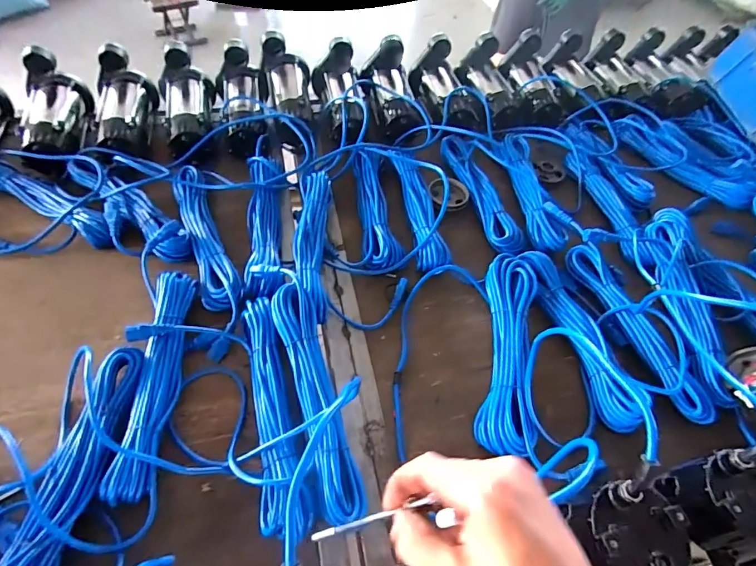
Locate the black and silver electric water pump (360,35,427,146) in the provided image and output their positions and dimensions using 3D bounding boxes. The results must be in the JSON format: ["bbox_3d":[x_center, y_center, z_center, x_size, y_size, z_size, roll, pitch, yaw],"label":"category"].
[{"bbox_3d":[0.032,-0.460,1.070,0.124,0.107,0.275,-7,68,-11],"label":"black and silver electric water pump"}]

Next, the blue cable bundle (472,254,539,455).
[{"bbox_3d":[0.212,0.103,0.723,0.086,0.058,0.360,11,53,3],"label":"blue cable bundle"}]

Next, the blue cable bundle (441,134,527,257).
[{"bbox_3d":[0.221,-0.197,0.947,0.077,0.032,0.362,-9,55,-12],"label":"blue cable bundle"}]

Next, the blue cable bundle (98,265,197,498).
[{"bbox_3d":[-0.325,0.128,0.633,0.066,0.040,0.345,0,53,-6],"label":"blue cable bundle"}]

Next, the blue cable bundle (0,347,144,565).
[{"bbox_3d":[-0.377,0.236,0.542,0.063,0.038,0.339,8,53,1],"label":"blue cable bundle"}]

